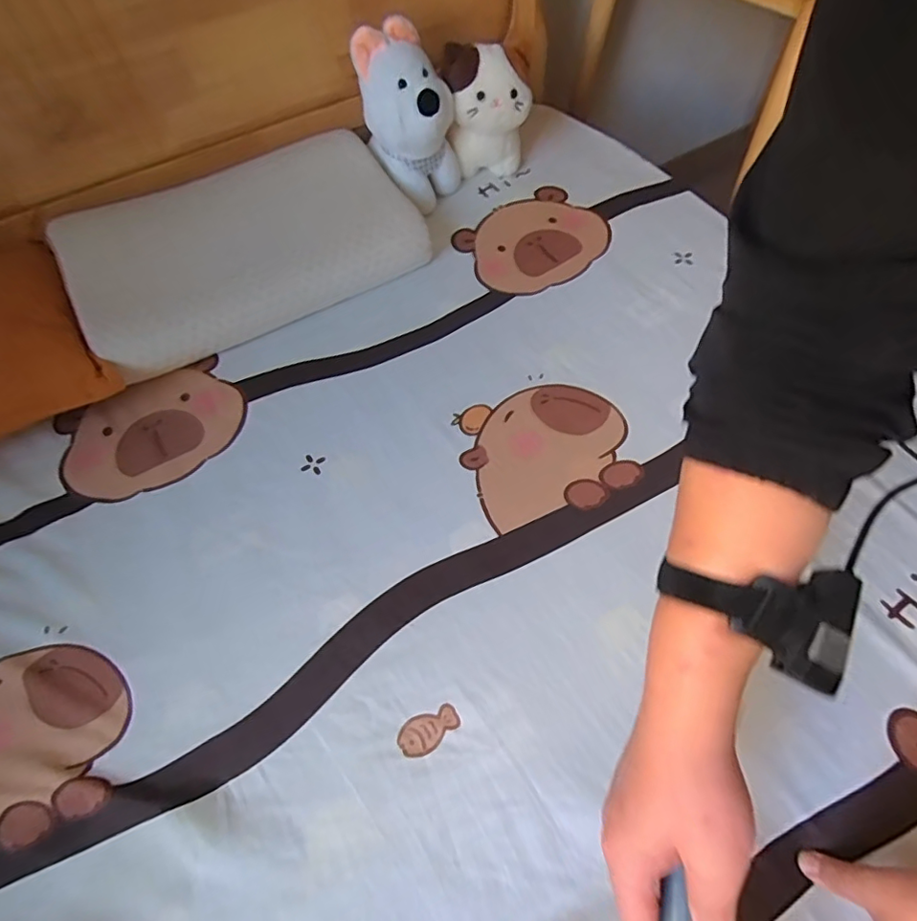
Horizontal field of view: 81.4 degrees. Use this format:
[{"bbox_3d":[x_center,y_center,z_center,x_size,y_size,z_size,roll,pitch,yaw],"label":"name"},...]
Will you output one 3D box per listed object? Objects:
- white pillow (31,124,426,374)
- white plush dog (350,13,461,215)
[{"bbox_3d":[-0.298,-0.299,0.769,0.454,0.132,0.245,-30,61,-15],"label":"white pillow"},{"bbox_3d":[-0.071,-0.507,0.793,0.105,0.228,0.117,34,65,22],"label":"white plush dog"}]

